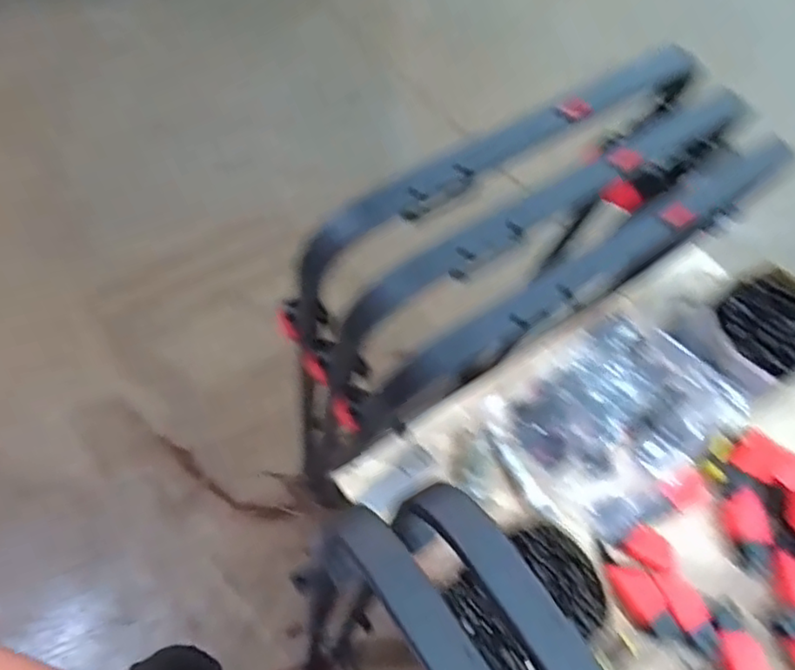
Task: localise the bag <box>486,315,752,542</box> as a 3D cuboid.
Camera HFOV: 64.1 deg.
[{"bbox_3d":[0.262,0.096,0.753,0.289,0.037,0.196,-31,67,-18],"label":"bag"}]

